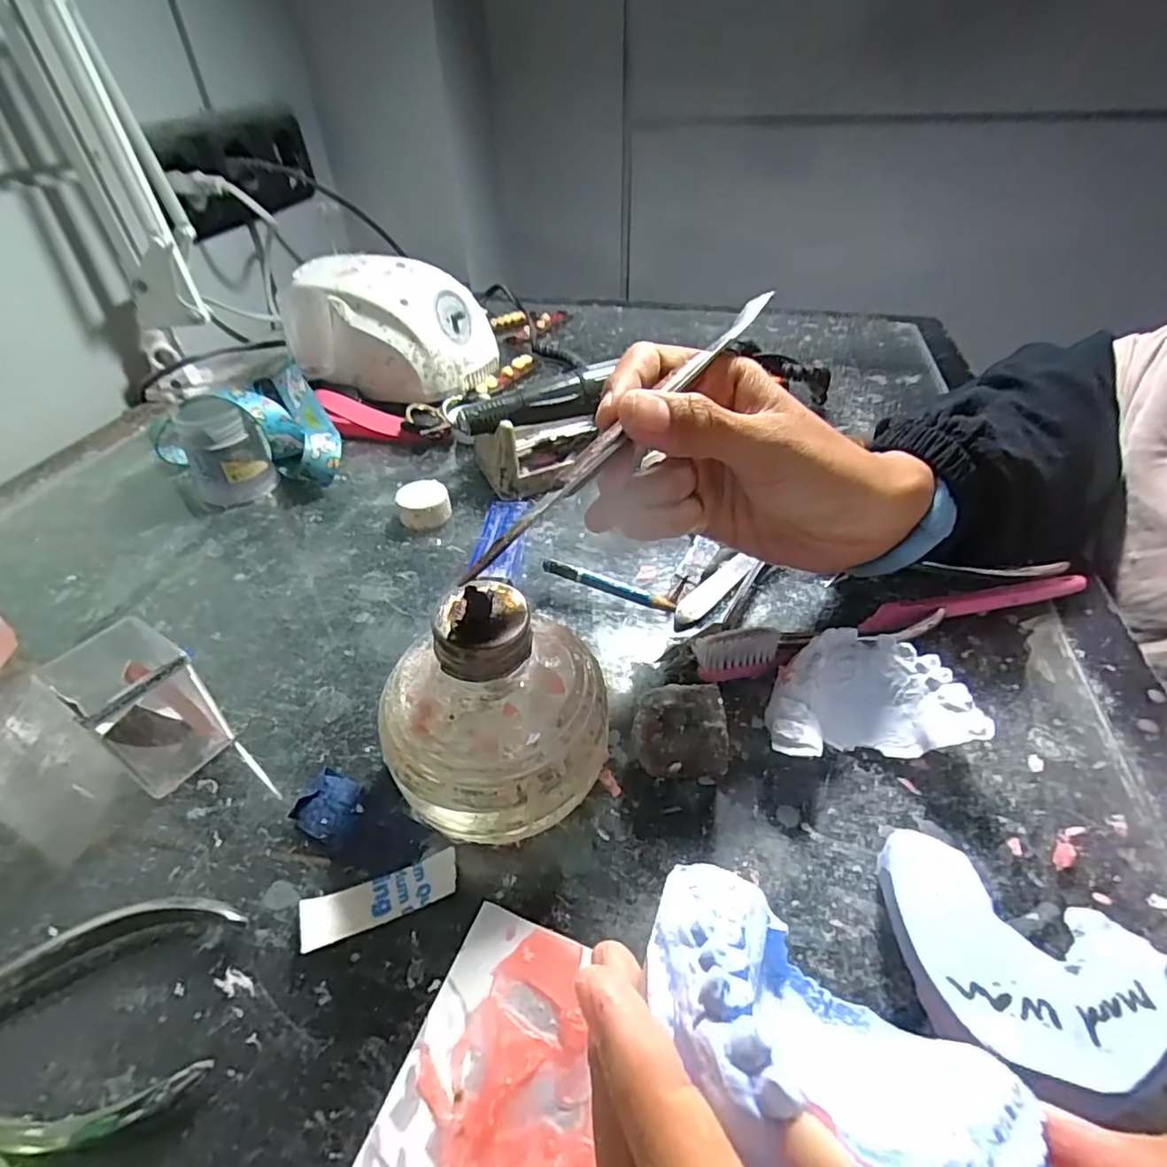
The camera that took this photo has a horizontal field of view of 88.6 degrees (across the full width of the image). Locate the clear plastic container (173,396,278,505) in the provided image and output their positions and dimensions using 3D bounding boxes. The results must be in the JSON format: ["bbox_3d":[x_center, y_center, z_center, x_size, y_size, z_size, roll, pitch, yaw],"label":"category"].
[{"bbox_3d":[-0.211,-0.077,0.350,0.041,0.054,0.034,-31,50,-28],"label":"clear plastic container"}]

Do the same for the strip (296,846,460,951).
[{"bbox_3d":[-0.063,0.098,0.187,0.047,0.005,0.015,-16,44,-15],"label":"strip"}]

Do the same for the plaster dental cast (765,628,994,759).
[{"bbox_3d":[0.101,0.044,0.224,0.068,0.028,0.048,-2,42,0],"label":"plaster dental cast"}]

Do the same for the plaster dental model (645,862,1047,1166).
[{"bbox_3d":[0.040,0.086,0.109,0.067,0.026,0.061,25,17,29],"label":"plaster dental model"}]

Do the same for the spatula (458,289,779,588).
[{"bbox_3d":[0.022,-0.059,0.198,0.007,0.006,0.167,27,59,28],"label":"spatula"}]

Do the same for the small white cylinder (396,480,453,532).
[{"bbox_3d":[-0.089,-0.044,0.335,0.028,0.018,0.025,-14,43,-13],"label":"small white cylinder"}]

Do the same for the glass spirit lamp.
[{"bbox_3d":[-0.027,0.040,0.195,0.075,0.077,0.072,-13,43,-12],"label":"glass spirit lamp"}]

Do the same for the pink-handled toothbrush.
[{"bbox_3d":[0.138,0.016,0.257,0.190,0.023,0.015,-11,43,-10],"label":"pink-handled toothbrush"}]

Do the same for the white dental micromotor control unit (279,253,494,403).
[{"bbox_3d":[-0.139,-0.185,0.444,0.132,0.086,0.079,-1,42,1],"label":"white dental micromotor control unit"}]

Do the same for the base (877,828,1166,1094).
[{"bbox_3d":[0.111,0.104,0.159,0.067,0.029,0.050,22,47,24],"label":"base"}]

